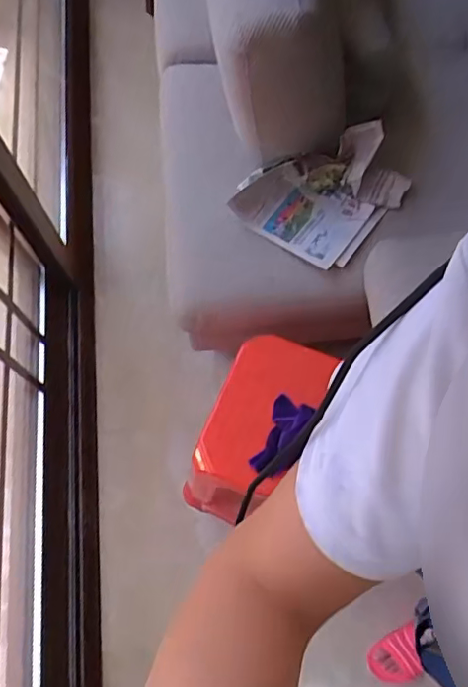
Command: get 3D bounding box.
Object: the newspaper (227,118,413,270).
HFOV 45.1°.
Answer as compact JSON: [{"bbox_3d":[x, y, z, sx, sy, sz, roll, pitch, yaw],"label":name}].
[{"bbox_3d":[0.166,-0.296,1.057,0.244,0.145,0.246,35,74,12],"label":"newspaper"}]

